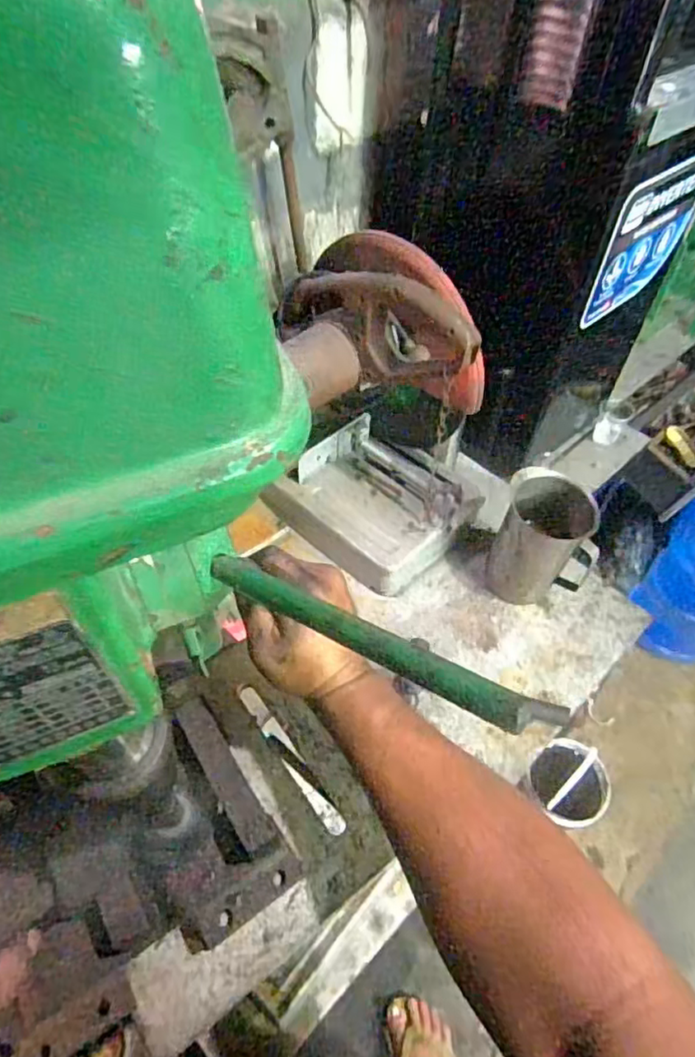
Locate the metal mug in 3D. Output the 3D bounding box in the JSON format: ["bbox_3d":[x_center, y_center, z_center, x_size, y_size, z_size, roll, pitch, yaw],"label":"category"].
[{"bbox_3d":[0.308,0.026,0.932,0.154,0.213,0.108,12,52,8],"label":"metal mug"}]

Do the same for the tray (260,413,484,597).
[{"bbox_3d":[0.041,-0.058,1.033,0.307,0.068,0.249,38,78,18],"label":"tray"}]

